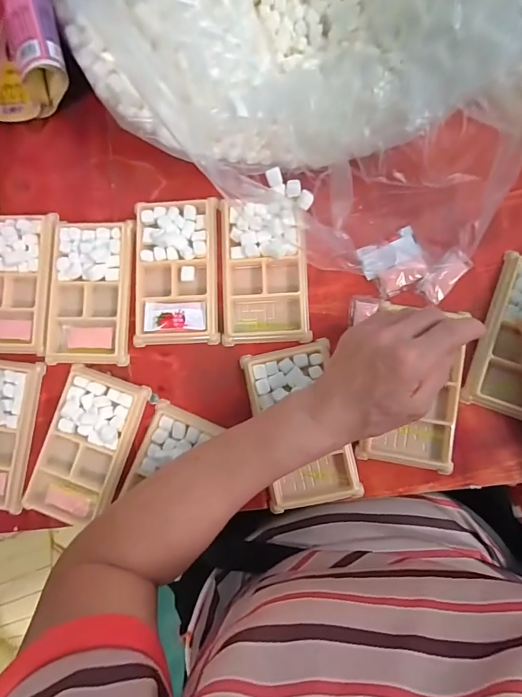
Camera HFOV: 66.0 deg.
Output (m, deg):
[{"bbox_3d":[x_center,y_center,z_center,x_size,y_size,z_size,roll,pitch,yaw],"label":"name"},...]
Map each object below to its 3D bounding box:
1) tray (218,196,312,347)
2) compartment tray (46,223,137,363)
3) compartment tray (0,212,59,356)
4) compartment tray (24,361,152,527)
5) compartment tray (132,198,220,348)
[{"bbox_3d":[0.003,-0.070,0.367,0.077,0.015,0.127,-4,85,5],"label":"tray"},{"bbox_3d":[-0.160,-0.054,0.378,0.077,0.015,0.134,3,85,6],"label":"compartment tray"},{"bbox_3d":[-0.238,-0.062,0.386,0.078,0.021,0.132,3,85,6],"label":"compartment tray"},{"bbox_3d":[-0.159,0.091,0.363,0.074,0.012,0.136,18,87,7],"label":"compartment tray"},{"bbox_3d":[-0.079,-0.072,0.374,0.077,0.010,0.134,-2,85,6],"label":"compartment tray"}]

